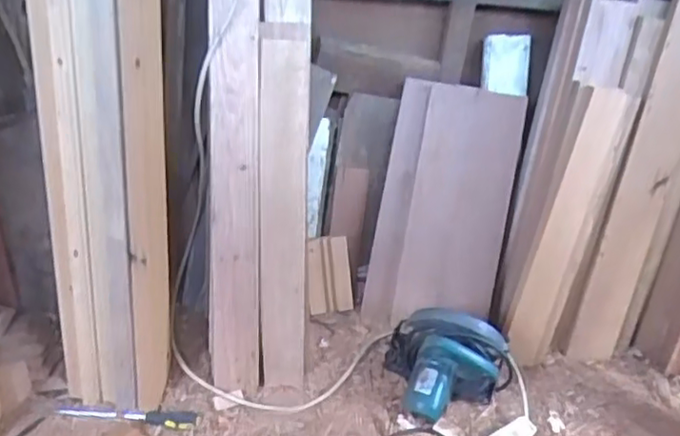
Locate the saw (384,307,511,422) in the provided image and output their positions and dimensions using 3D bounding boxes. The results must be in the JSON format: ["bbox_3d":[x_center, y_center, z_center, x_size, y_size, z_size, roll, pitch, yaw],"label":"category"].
[{"bbox_3d":[0.220,0.297,1.334,0.250,0.181,0.182,16,37,11],"label":"saw"}]

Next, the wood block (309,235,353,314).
[{"bbox_3d":[-0.020,0.134,1.558,0.115,0.177,0.030,-3,-1,-28],"label":"wood block"}]

